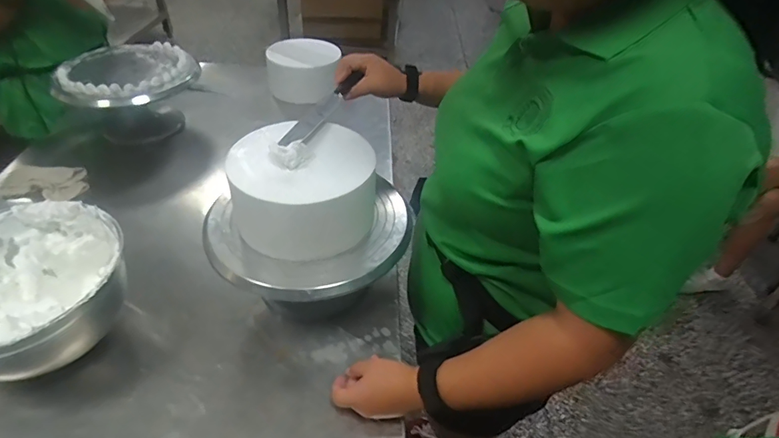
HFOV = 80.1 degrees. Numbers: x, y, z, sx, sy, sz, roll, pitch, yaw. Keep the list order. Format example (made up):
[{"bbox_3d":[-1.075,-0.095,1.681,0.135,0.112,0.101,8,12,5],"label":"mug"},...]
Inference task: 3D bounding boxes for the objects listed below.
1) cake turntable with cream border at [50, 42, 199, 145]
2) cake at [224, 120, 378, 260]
[{"bbox_3d":[-0.558,-0.267,1.023,0.268,0.156,0.229,-18,46,-23],"label":"cake turntable with cream border"},{"bbox_3d":[-0.114,-0.048,0.627,0.184,0.115,0.169,-7,43,-12],"label":"cake"}]

